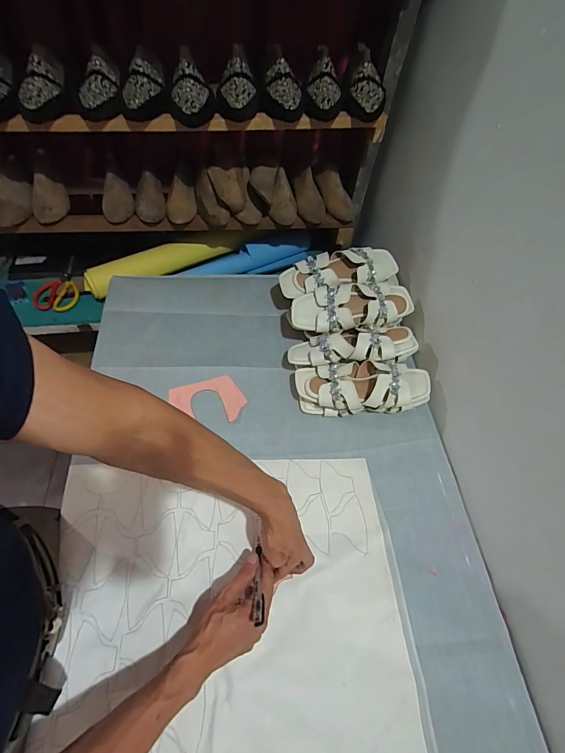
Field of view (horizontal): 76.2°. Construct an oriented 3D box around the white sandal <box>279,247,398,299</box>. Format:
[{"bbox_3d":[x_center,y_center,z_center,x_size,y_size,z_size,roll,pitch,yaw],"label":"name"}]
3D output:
[{"bbox_3d":[0.129,-0.232,0.787,0.269,0.056,0.100,-12,59,-12],"label":"white sandal"}]

